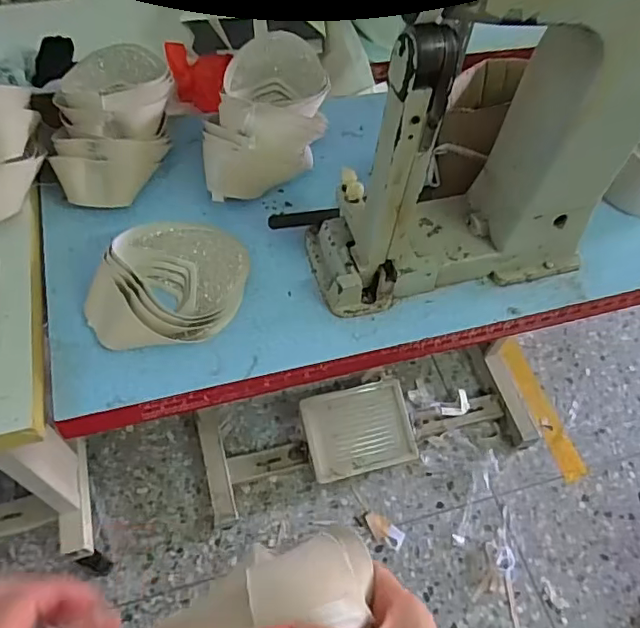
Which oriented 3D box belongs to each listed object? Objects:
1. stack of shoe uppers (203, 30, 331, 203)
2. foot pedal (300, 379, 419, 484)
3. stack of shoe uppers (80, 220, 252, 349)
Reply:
[{"bbox_3d":[-0.082,-0.296,0.857,0.164,0.100,0.307,12,59,3],"label":"stack of shoe uppers"},{"bbox_3d":[0.097,0.273,1.384,0.272,0.039,0.227,-11,72,-15],"label":"foot pedal"},{"bbox_3d":[-0.191,-0.043,0.710,0.201,0.063,0.168,-8,60,-9],"label":"stack of shoe uppers"}]

